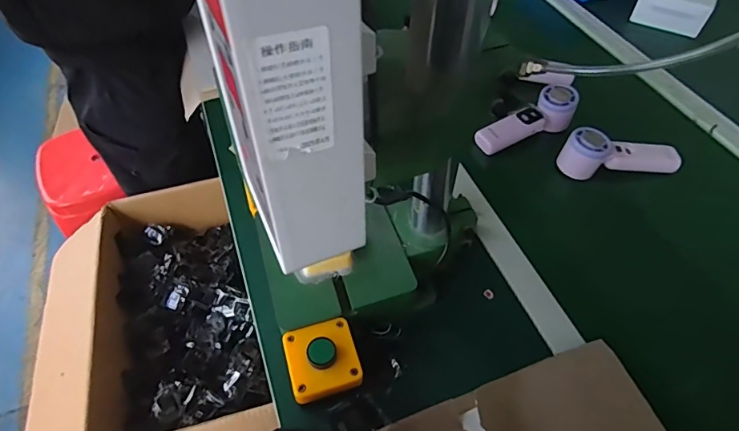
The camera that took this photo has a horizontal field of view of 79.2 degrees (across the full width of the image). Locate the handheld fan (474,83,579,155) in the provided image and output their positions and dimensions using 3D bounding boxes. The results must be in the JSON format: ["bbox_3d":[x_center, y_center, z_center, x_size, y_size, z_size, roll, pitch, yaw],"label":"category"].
[{"bbox_3d":[0.243,-0.142,0.676,0.159,0.050,0.060,-27,57,-19],"label":"handheld fan"}]

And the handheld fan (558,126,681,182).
[{"bbox_3d":[0.358,-0.092,0.638,0.164,0.045,0.055,-3,53,-2],"label":"handheld fan"}]

